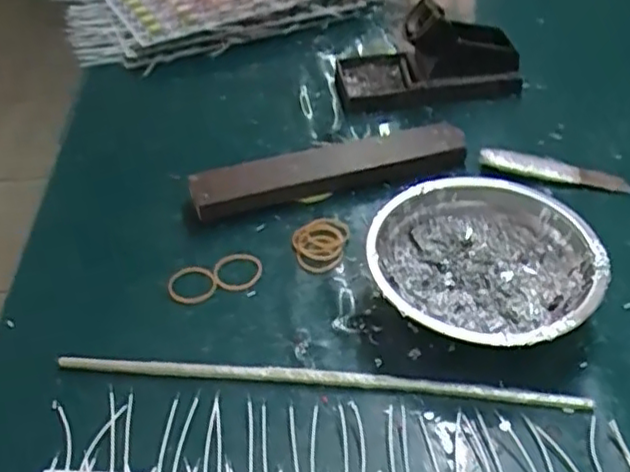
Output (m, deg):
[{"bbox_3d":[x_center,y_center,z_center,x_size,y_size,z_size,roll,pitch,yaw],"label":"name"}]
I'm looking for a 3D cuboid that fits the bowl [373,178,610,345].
[{"bbox_3d":[0.097,0.020,0.381,0.123,0.037,0.122,-1,43,1],"label":"bowl"}]

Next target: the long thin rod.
[{"bbox_3d":[0.002,0.074,0.351,0.275,0.006,0.012,3,44,5],"label":"long thin rod"}]

